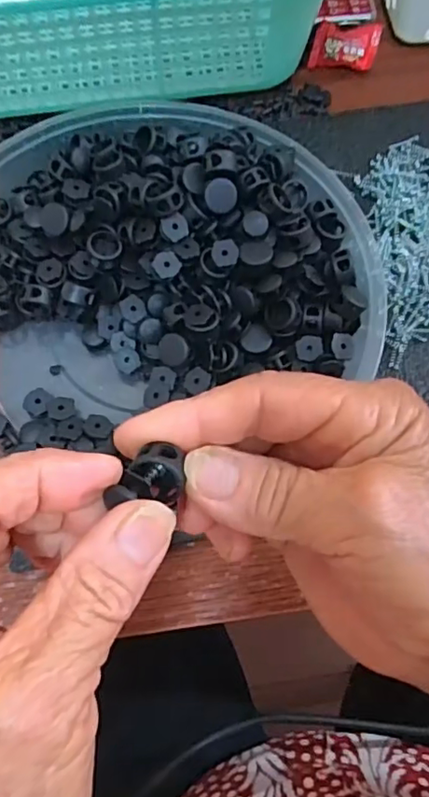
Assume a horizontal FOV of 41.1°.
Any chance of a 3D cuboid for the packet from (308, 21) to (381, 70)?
[{"bbox_3d":[0.089,-0.239,0.388,0.045,0.012,0.029,7,97,4],"label":"packet"}]

